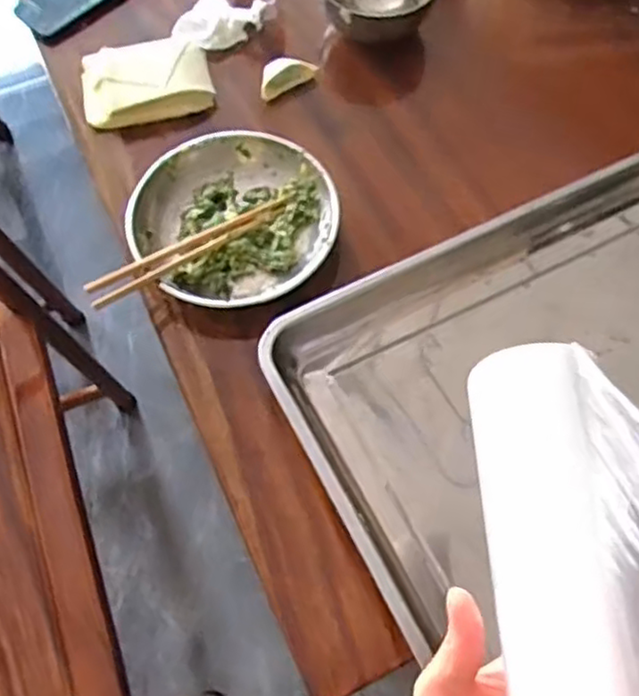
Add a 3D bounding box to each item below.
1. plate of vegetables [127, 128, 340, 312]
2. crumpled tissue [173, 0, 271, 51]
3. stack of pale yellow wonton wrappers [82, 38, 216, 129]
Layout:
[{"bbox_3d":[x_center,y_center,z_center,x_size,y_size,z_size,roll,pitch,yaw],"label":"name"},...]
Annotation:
[{"bbox_3d":[-0.079,-0.122,0.663,0.181,0.037,0.181,0,64,-1],"label":"plate of vegetables"},{"bbox_3d":[-0.110,-0.377,0.789,0.074,0.028,0.094,25,66,11],"label":"crumpled tissue"},{"bbox_3d":[-0.185,-0.283,0.746,0.135,0.026,0.100,-20,66,-10],"label":"stack of pale yellow wonton wrappers"}]

